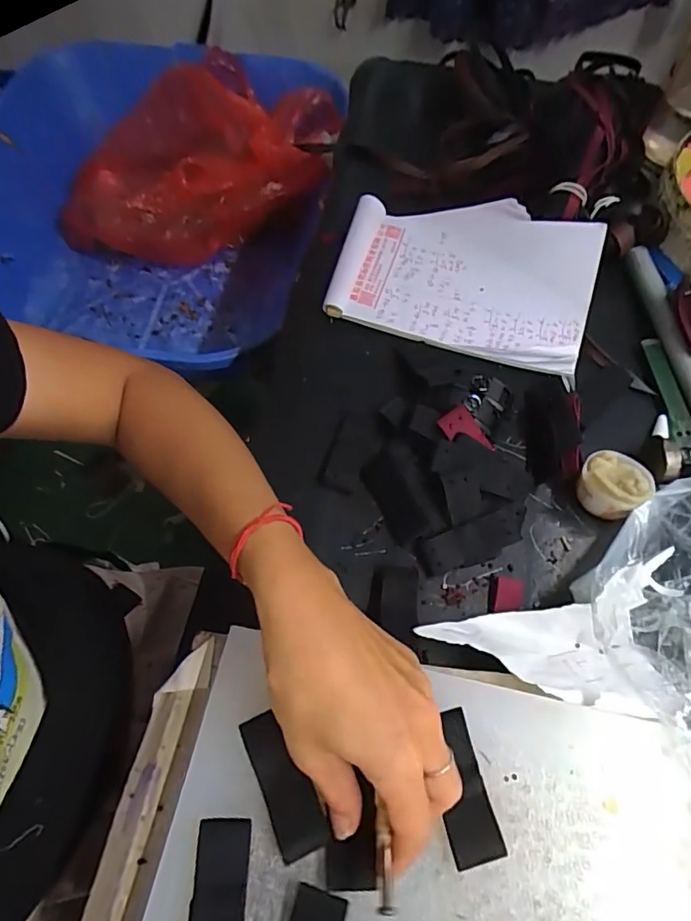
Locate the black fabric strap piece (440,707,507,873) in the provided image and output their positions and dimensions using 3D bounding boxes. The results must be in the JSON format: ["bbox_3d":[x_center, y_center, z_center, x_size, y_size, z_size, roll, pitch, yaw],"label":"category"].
[{"bbox_3d":[0.059,0.165,0.268,0.026,0.004,0.067,-7,65,-18],"label":"black fabric strap piece"}]

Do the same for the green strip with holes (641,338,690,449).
[{"bbox_3d":[0.261,-0.055,0.423,0.020,0.010,0.099,-1,63,0],"label":"green strip with holes"}]

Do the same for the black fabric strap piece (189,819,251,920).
[{"bbox_3d":[-0.060,0.209,0.248,0.025,0.004,0.066,2,61,-4],"label":"black fabric strap piece"}]

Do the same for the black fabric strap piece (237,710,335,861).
[{"bbox_3d":[-0.032,0.164,0.268,0.024,0.006,0.065,-23,65,-11],"label":"black fabric strap piece"}]

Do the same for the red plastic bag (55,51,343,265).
[{"bbox_3d":[-0.218,-0.493,0.821,0.437,0.198,0.315,10,63,6],"label":"red plastic bag"}]

